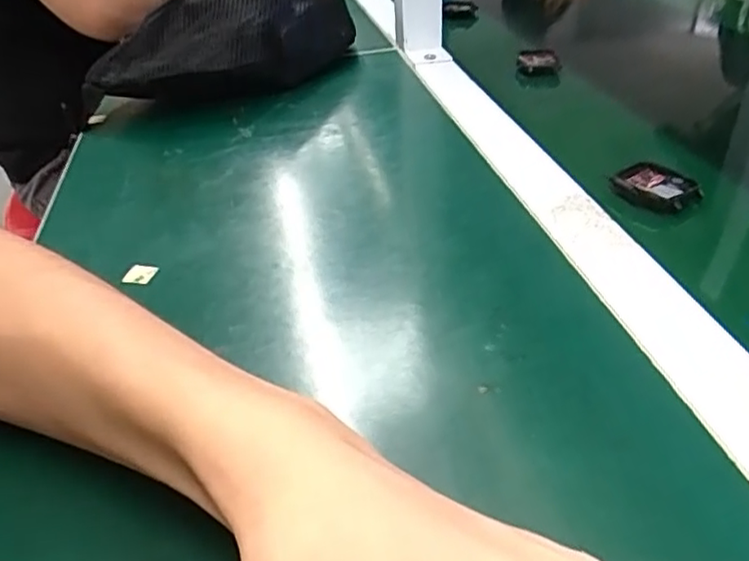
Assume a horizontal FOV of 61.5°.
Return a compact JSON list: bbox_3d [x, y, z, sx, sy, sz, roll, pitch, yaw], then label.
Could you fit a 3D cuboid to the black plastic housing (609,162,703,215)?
[{"bbox_3d":[0.171,-0.058,0.382,0.048,0.007,0.042,23,45,33],"label":"black plastic housing"}]

